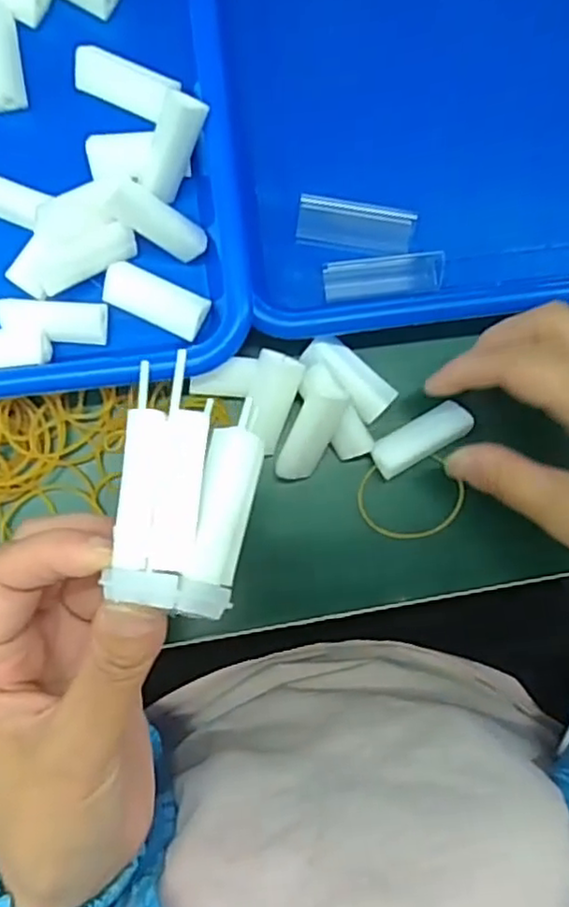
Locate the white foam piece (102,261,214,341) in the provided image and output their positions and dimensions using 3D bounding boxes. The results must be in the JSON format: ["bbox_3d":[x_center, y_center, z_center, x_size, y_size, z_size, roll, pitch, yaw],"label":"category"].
[{"bbox_3d":[-0.058,-0.069,0.301,0.045,0.014,0.020,23,85,1],"label":"white foam piece"}]

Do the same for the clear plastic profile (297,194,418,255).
[{"bbox_3d":[0.033,-0.108,0.315,0.053,0.009,0.022,9,85,0],"label":"clear plastic profile"}]

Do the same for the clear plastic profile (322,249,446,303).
[{"bbox_3d":[0.046,-0.084,0.313,0.054,0.008,0.018,-4,85,-2],"label":"clear plastic profile"}]

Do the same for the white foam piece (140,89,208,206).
[{"bbox_3d":[-0.049,-0.136,0.296,0.018,0.012,0.044,25,117,1],"label":"white foam piece"}]

